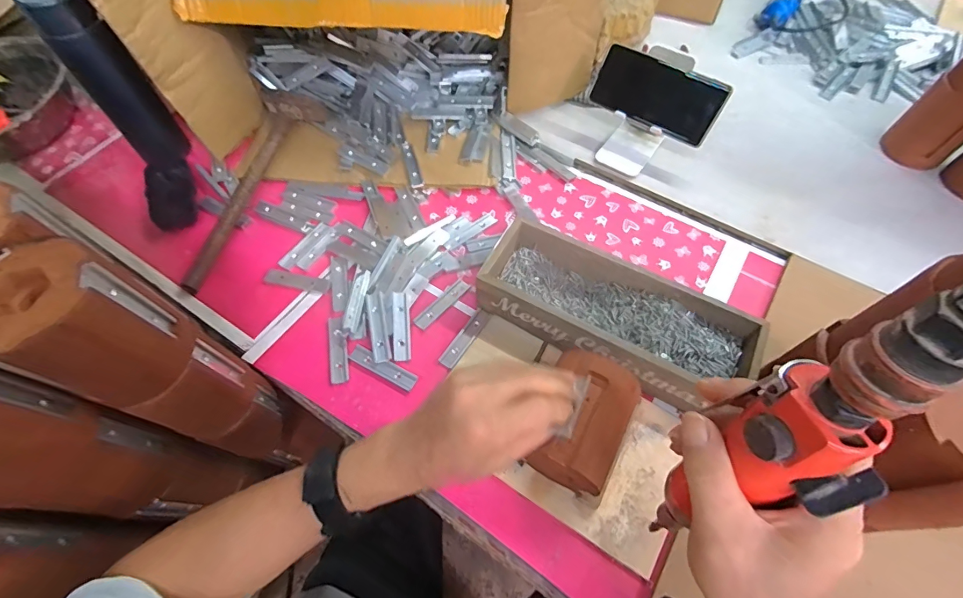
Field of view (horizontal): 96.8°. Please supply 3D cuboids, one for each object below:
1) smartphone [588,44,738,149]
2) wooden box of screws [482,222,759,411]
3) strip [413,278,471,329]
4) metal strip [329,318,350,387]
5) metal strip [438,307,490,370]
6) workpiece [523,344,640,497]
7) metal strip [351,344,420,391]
[{"bbox_3d":[0.228,-0.264,0.555,0.159,0.076,0.008,28,38,11],"label":"smartphone"},{"bbox_3d":[0.136,0.019,0.453,0.275,0.059,0.114,26,64,14],"label":"wooden box of screws"},{"bbox_3d":[-0.045,0.005,0.496,0.018,0.004,0.079,36,67,19],"label":"strip"},{"bbox_3d":[-0.156,0.054,0.467,0.021,0.006,0.078,-11,61,-6],"label":"metal strip"},{"bbox_3d":[-0.018,0.043,0.472,0.019,0.006,0.078,29,65,16],"label":"metal strip"},{"bbox_3d":[0.087,0.110,0.385,0.072,0.084,0.107,27,64,15],"label":"workpiece"},{"bbox_3d":[-0.105,0.074,0.458,0.076,0.008,0.018,25,64,14],"label":"metal strip"}]

